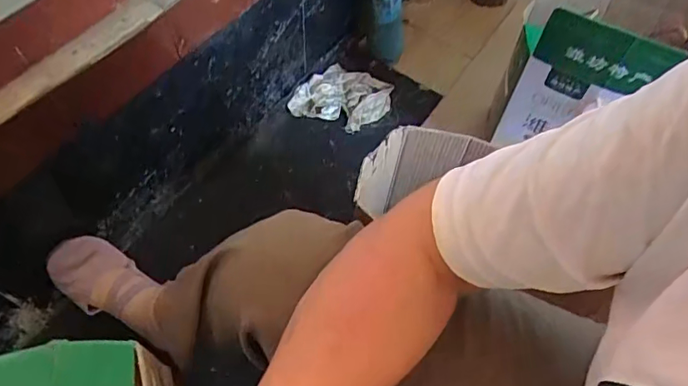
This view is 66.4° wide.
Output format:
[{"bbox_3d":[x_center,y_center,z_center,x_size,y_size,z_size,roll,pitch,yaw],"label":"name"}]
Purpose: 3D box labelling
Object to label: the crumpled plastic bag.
[{"bbox_3d":[-0.001,-0.199,1.065,0.185,0.059,0.135,13,60,5],"label":"crumpled plastic bag"}]

